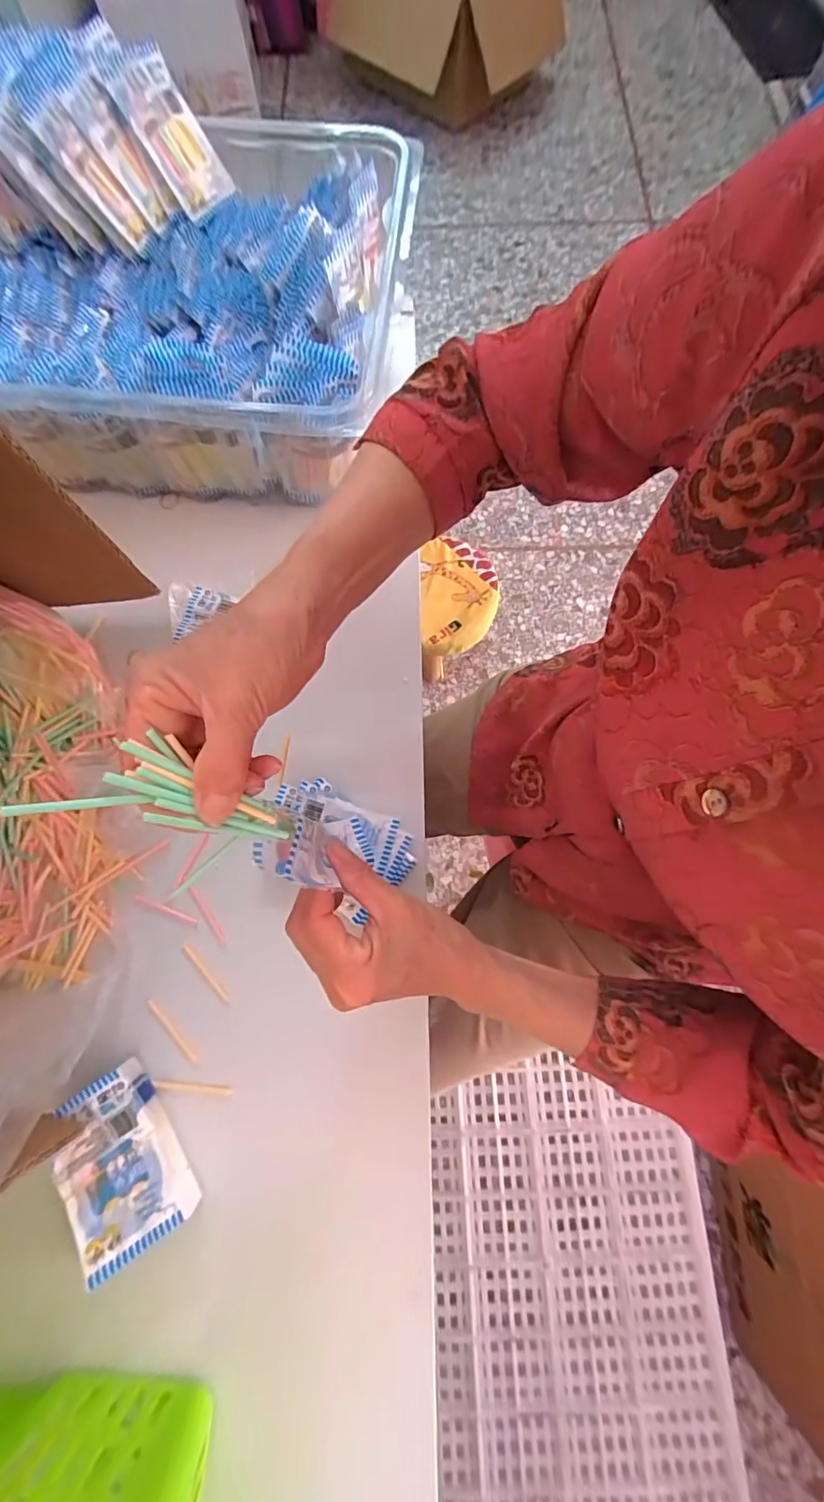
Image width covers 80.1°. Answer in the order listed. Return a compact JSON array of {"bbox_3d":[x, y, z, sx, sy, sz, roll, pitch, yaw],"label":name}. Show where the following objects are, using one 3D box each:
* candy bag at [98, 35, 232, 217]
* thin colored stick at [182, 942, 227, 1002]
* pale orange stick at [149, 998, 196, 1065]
[{"bbox_3d":[-0.219,-0.560,0.447,0.061,0.099,0.013,-45,45,-9],"label":"candy bag"},{"bbox_3d":[-0.162,0.173,0.382,0.005,0.004,0.055,-42,78,-11],"label":"thin colored stick"},{"bbox_3d":[-0.177,0.207,0.362,0.006,0.004,0.055,-41,78,-10],"label":"pale orange stick"}]

